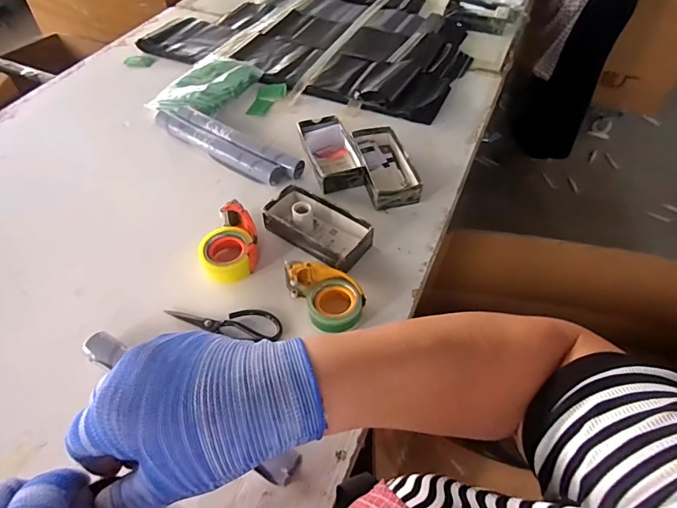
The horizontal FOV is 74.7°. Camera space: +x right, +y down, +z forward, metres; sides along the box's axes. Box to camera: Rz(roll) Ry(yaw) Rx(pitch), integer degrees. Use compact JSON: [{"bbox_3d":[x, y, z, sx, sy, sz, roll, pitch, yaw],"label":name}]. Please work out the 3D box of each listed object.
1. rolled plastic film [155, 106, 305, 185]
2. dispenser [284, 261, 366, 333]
[{"bbox_3d":[-0.280,-0.268,1.080,0.430,0.046,0.107,26,55,20],"label":"rolled plastic film"},{"bbox_3d":[-0.024,0.069,0.791,0.098,0.053,0.153,-28,56,-22],"label":"dispenser"}]

